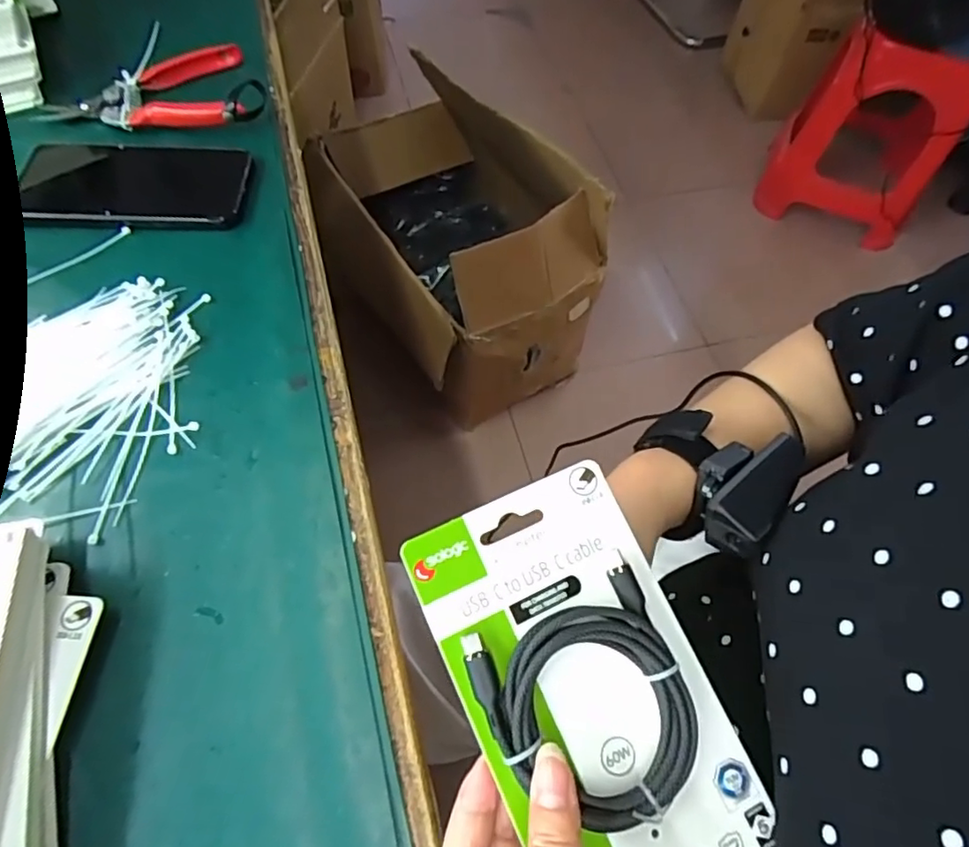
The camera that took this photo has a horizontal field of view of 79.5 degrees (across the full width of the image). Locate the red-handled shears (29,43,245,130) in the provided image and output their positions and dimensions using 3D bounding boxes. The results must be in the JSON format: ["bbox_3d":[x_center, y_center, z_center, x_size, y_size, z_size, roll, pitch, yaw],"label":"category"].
[{"bbox_3d":[-0.271,-0.268,0.466,0.148,0.014,0.089,-7,62,-7],"label":"red-handled shears"}]

